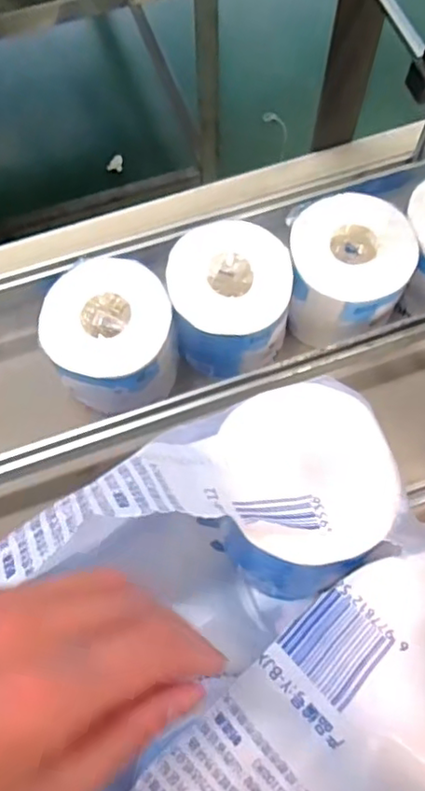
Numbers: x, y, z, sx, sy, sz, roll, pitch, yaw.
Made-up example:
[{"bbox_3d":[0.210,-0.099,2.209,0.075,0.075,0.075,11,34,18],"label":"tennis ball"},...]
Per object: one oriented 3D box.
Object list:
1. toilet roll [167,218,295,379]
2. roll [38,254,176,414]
[{"bbox_3d":[0.015,-0.085,0.581,0.110,0.089,0.121,0,68,-1],"label":"toilet roll"},{"bbox_3d":[-0.091,-0.049,0.571,0.108,0.096,0.116,0,68,-1],"label":"roll"}]

